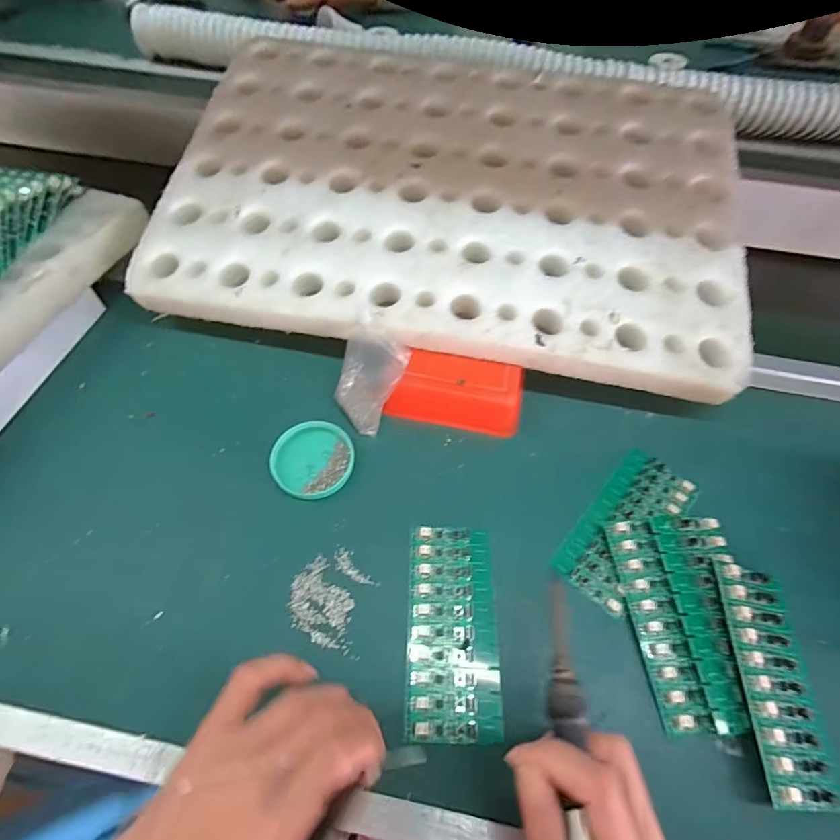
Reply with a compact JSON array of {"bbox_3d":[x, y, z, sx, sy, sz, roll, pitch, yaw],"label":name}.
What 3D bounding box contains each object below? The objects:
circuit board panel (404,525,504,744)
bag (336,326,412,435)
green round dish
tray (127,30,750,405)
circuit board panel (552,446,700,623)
[{"bbox_3d":[0.024,0.145,0.313,0.063,0.004,0.137,2,60,0],"label":"circuit board panel"},{"bbox_3d":[-0.045,-0.037,0.370,0.059,0.096,0.010,43,41,16],"label":"bag"},{"bbox_3d":[-0.090,0.032,0.371,0.064,0.011,0.069,1,60,-1],"label":"green round dish"},{"bbox_3d":[0.032,-0.239,0.439,0.543,0.021,0.387,10,70,4],"label":"tray"},{"bbox_3d":[0.168,0.083,0.353,0.060,0.006,0.136,39,67,19],"label":"circuit board panel"}]

